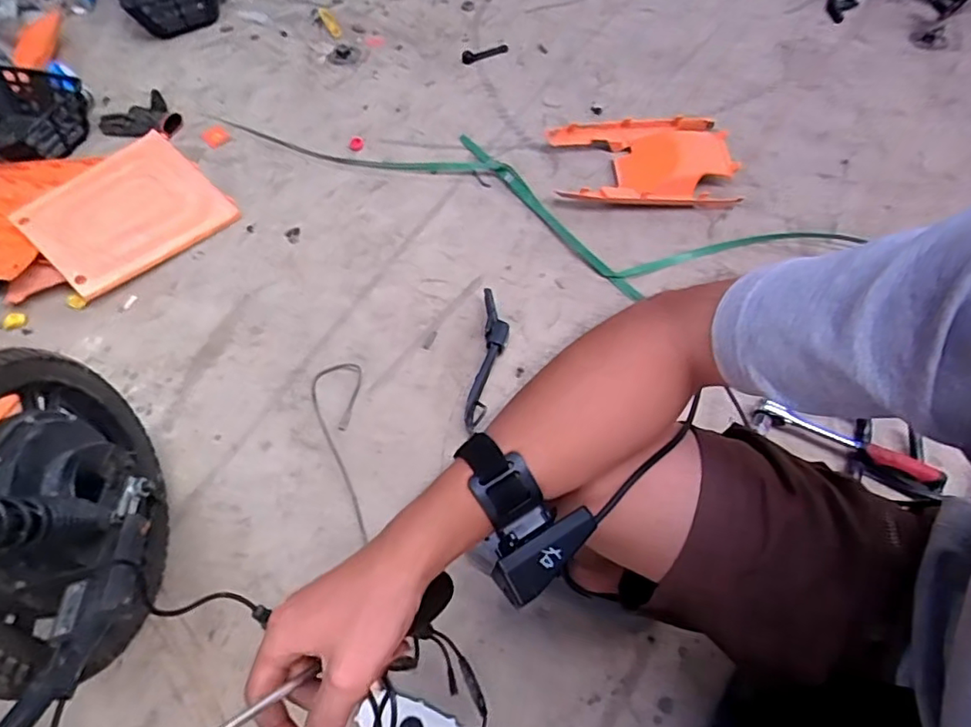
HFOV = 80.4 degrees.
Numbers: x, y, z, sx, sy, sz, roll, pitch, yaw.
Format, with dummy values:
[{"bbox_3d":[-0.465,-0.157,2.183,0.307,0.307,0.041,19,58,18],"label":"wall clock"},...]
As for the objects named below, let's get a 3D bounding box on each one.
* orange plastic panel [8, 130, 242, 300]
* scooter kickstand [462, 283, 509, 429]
[{"bbox_3d":[-0.715,-0.304,1.147,0.253,0.022,0.329,46,67,3],"label":"orange plastic panel"},{"bbox_3d":[0.006,-0.010,0.969,0.051,0.031,0.262,5,58,7],"label":"scooter kickstand"}]

